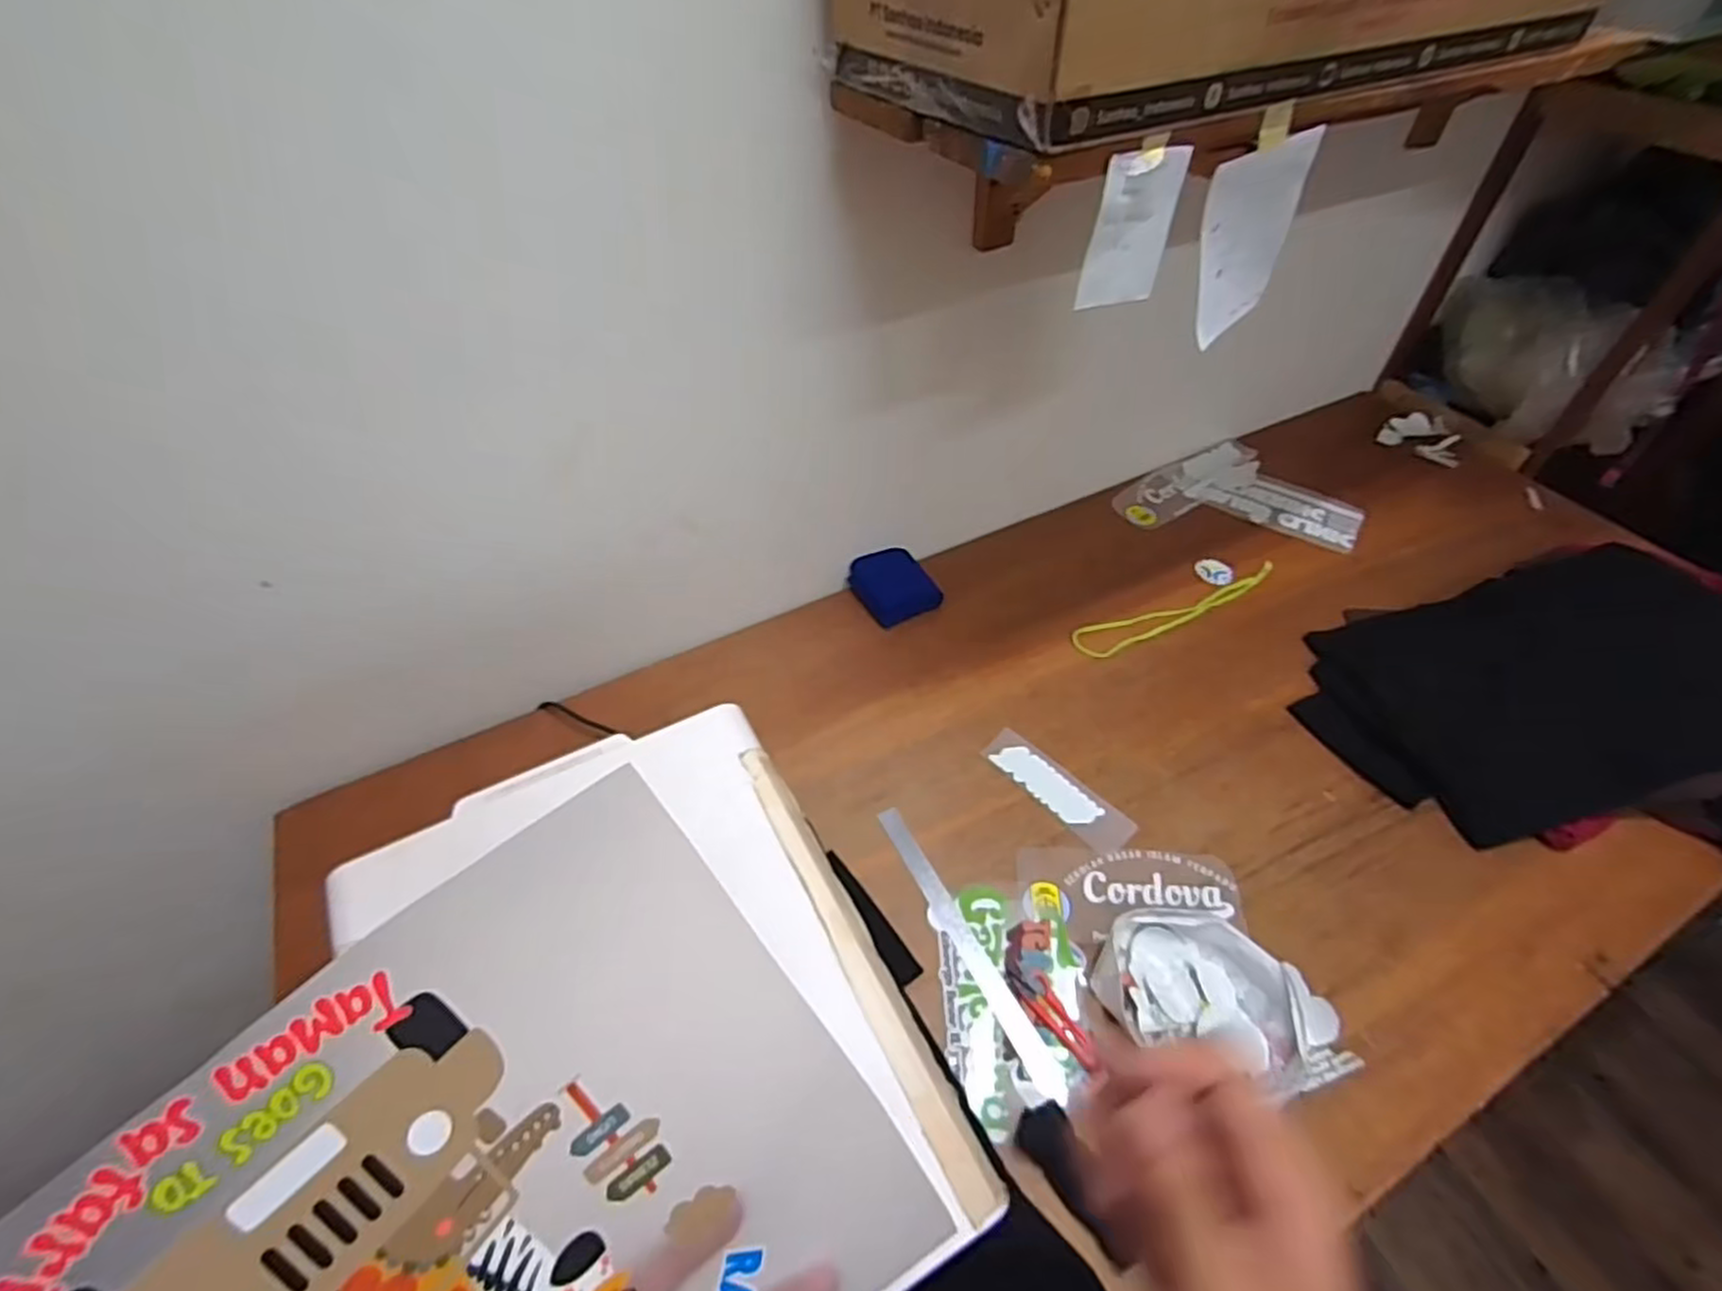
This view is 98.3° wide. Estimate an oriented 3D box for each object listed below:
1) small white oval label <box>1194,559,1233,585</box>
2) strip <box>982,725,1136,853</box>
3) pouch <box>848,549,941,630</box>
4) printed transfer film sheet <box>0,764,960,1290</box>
[{"bbox_3d":[0.560,-0.118,1.180,0.059,0.007,0.046,33,58,27],"label":"small white oval label"},{"bbox_3d":[0.243,0.177,0.926,0.063,0.005,0.196,-34,56,-24],"label":"strip"},{"bbox_3d":[0.050,-0.096,1.147,0.115,0.045,0.123,-22,52,-16],"label":"pouch"},{"bbox_3d":[-0.094,0.172,0.207,0.205,0.042,0.190,-39,102,-31],"label":"printed transfer film sheet"}]

